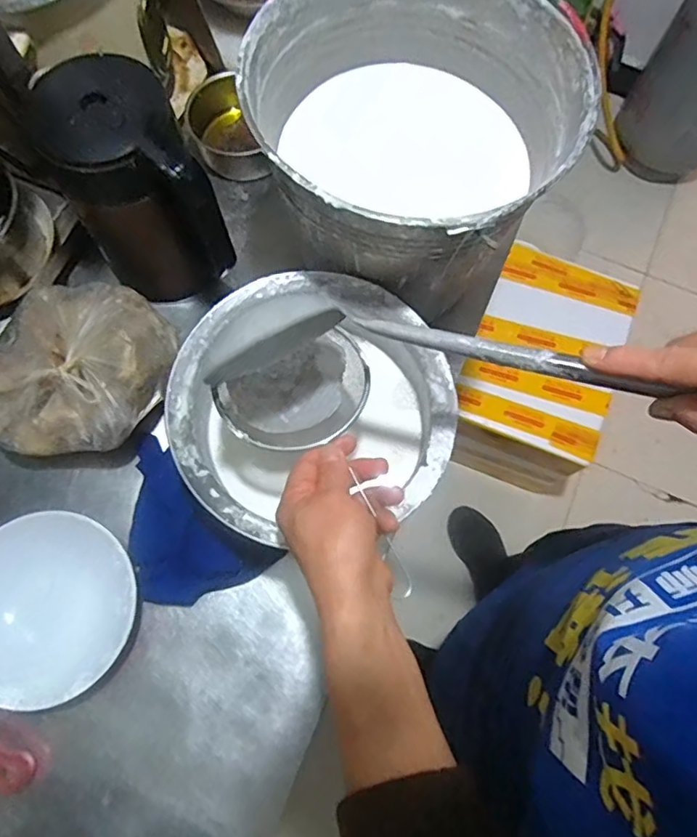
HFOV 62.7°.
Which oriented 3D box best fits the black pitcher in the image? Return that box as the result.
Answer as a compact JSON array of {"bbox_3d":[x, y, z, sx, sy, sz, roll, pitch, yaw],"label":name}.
[{"bbox_3d":[-0.219,-0.231,0.629,0.130,0.230,0.162,-26,76,-8],"label":"black pitcher"}]

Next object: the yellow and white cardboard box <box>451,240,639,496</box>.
[{"bbox_3d":[0.426,-0.098,1.356,0.323,0.306,0.447,21,75,5],"label":"yellow and white cardboard box"}]

